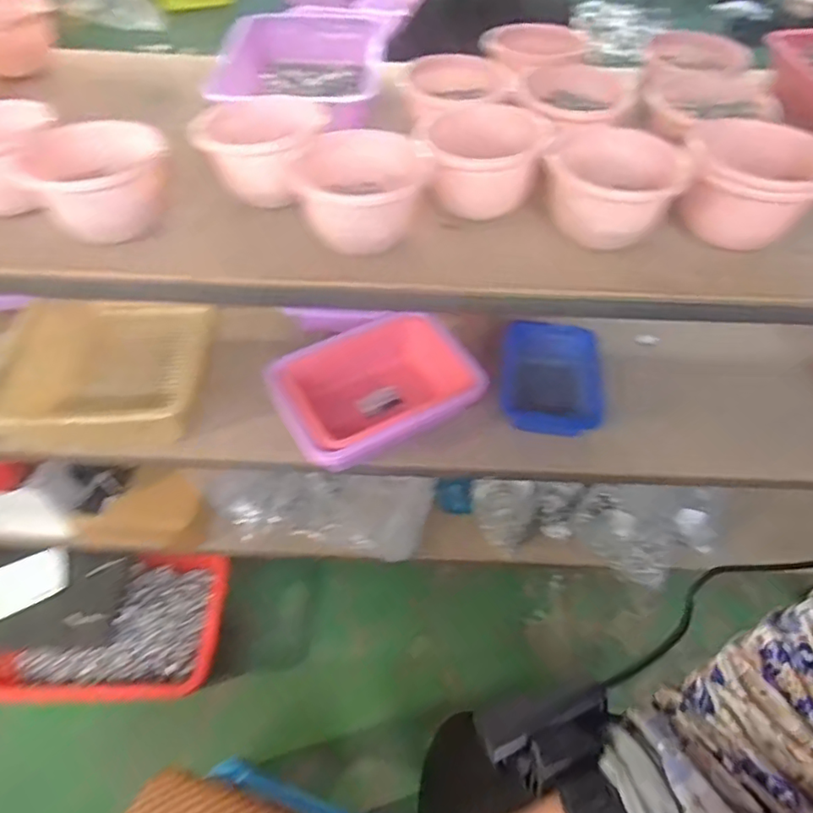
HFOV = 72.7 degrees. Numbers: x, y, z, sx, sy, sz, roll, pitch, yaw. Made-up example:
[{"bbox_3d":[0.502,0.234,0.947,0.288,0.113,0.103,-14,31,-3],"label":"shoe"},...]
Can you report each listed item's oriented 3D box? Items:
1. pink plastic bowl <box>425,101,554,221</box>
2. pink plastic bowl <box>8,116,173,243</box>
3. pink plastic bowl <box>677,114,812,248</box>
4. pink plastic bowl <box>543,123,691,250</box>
[{"bbox_3d":[0.096,-0.300,0.667,0.131,0.079,0.126,1,53,-1],"label":"pink plastic bowl"},{"bbox_3d":[-0.360,-0.262,0.633,0.145,0.075,0.141,1,53,-1],"label":"pink plastic bowl"},{"bbox_3d":[0.394,-0.255,0.644,0.159,0.090,0.137,27,57,19],"label":"pink plastic bowl"},{"bbox_3d":[0.232,-0.251,0.634,0.149,0.075,0.123,24,56,16],"label":"pink plastic bowl"}]

